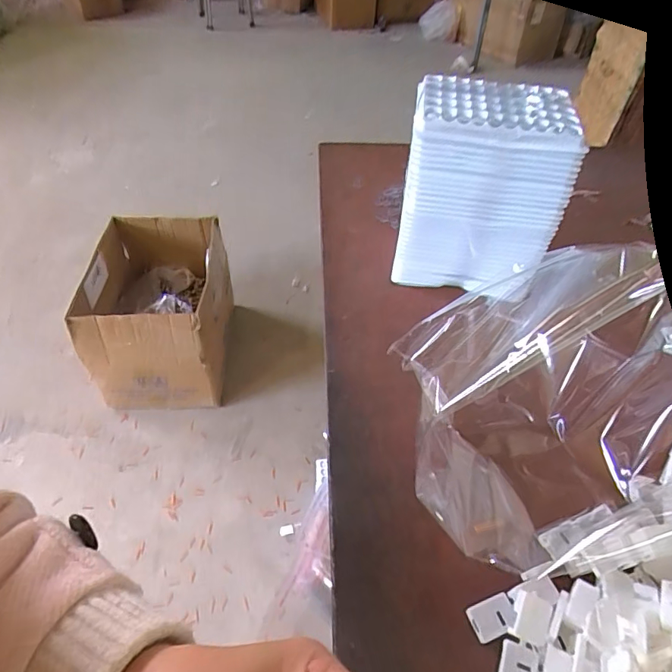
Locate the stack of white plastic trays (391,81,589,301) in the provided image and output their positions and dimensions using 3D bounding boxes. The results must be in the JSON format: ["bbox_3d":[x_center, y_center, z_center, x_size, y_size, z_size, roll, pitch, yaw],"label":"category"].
[{"bbox_3d":[0.127,-0.126,0.441,0.129,0.166,0.077,8,49,6],"label":"stack of white plastic trays"}]

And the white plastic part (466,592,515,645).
[{"bbox_3d":[0.094,0.168,0.290,0.028,0.004,0.020,-15,51,-15],"label":"white plastic part"}]

